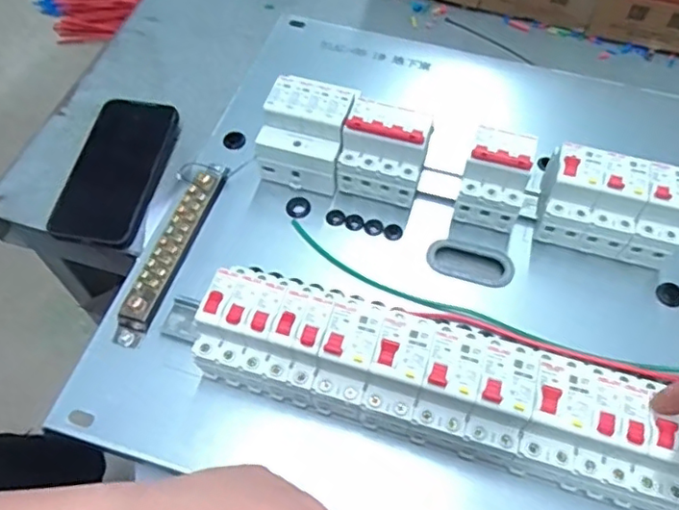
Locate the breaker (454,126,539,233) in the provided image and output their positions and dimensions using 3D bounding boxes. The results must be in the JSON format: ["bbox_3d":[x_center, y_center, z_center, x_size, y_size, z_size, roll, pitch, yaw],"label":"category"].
[{"bbox_3d":[0.138,-0.066,0.524,0.060,0.085,0.072,17,59,10],"label":"breaker"}]

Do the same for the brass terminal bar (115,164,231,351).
[{"bbox_3d":[-0.143,-0.012,0.514,0.024,0.023,0.195,14,57,9],"label":"brass terminal bar"}]

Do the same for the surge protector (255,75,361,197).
[{"bbox_3d":[-0.030,-0.108,0.544,0.074,0.077,0.075,15,59,9],"label":"surge protector"}]

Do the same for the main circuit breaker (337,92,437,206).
[{"bbox_3d":[0.043,-0.091,0.539,0.074,0.079,0.072,18,59,11],"label":"main circuit breaker"}]

